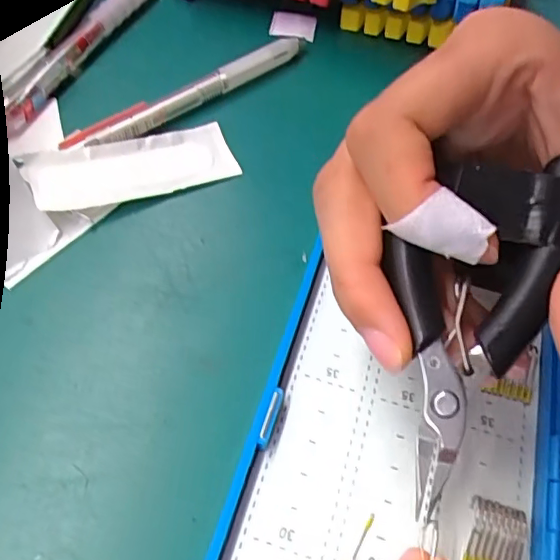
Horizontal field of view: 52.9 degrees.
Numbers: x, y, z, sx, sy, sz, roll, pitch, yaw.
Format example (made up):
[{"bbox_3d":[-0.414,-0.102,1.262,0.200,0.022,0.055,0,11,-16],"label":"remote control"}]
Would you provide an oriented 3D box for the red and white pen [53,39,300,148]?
[{"bbox_3d":[-0.039,-0.081,0.247,0.118,0.012,0.011,-36,64,-23],"label":"red and white pen"}]

